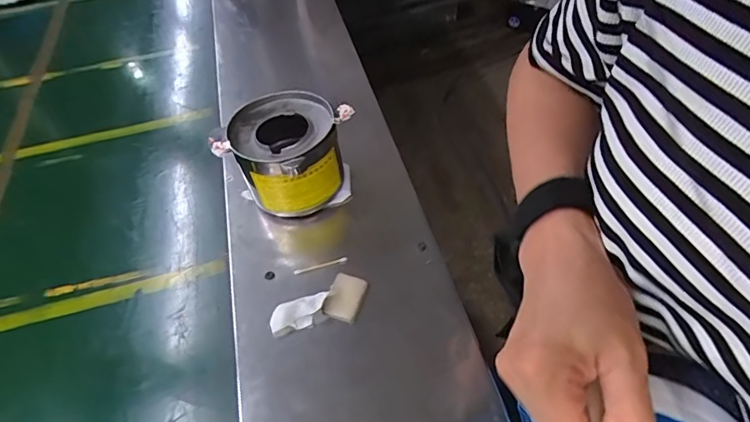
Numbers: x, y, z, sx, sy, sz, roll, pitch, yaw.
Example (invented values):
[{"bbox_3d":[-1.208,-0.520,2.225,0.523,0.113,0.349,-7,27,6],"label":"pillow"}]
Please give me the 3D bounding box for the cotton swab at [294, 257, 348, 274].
[{"bbox_3d":[-0.070,0.071,0.617,0.069,0.005,0.008,-15,51,-7],"label":"cotton swab"}]

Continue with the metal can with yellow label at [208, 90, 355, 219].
[{"bbox_3d":[-0.117,-0.082,0.662,0.140,0.114,0.149,-3,50,3],"label":"metal can with yellow label"}]

